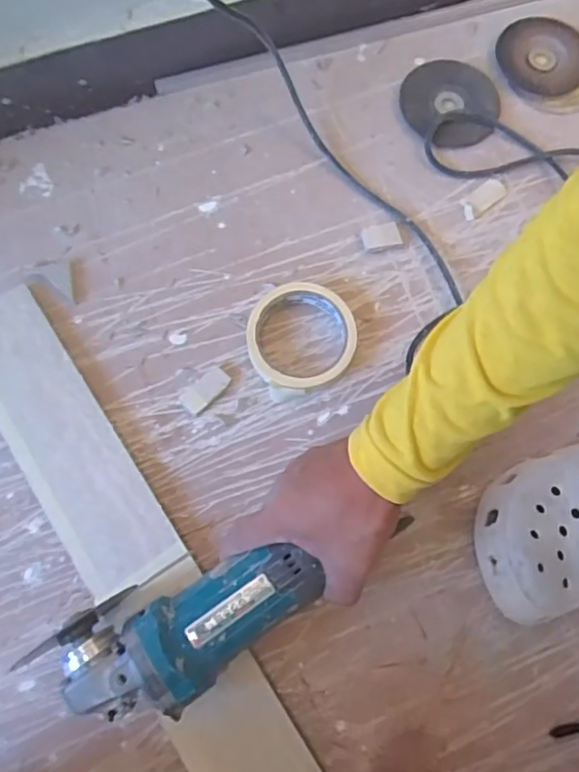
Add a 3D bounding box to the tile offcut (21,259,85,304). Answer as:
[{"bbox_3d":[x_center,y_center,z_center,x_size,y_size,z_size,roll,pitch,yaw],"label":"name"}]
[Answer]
[{"bbox_3d":[-0.215,-0.106,0.547,0.062,0.006,0.037,26,76,7],"label":"tile offcut"}]

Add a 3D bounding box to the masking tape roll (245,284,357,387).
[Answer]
[{"bbox_3d":[0.011,-0.042,0.520,0.094,0.031,0.096,0,75,0],"label":"masking tape roll"}]

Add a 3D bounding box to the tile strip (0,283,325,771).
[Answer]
[{"bbox_3d":[-0.080,0.207,0.458,0.081,0.018,0.700,-33,77,-9],"label":"tile strip"}]

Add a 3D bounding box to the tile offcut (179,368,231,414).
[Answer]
[{"bbox_3d":[-0.073,0.004,0.517,0.045,0.010,0.024,-42,79,-10],"label":"tile offcut"}]

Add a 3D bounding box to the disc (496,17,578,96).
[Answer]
[{"bbox_3d":[0.267,-0.348,0.615,0.097,0.013,0.090,0,75,0],"label":"disc"}]

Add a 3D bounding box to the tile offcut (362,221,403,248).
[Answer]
[{"bbox_3d":[0.088,-0.144,0.560,0.036,0.008,0.024,-9,75,-3],"label":"tile offcut"}]

